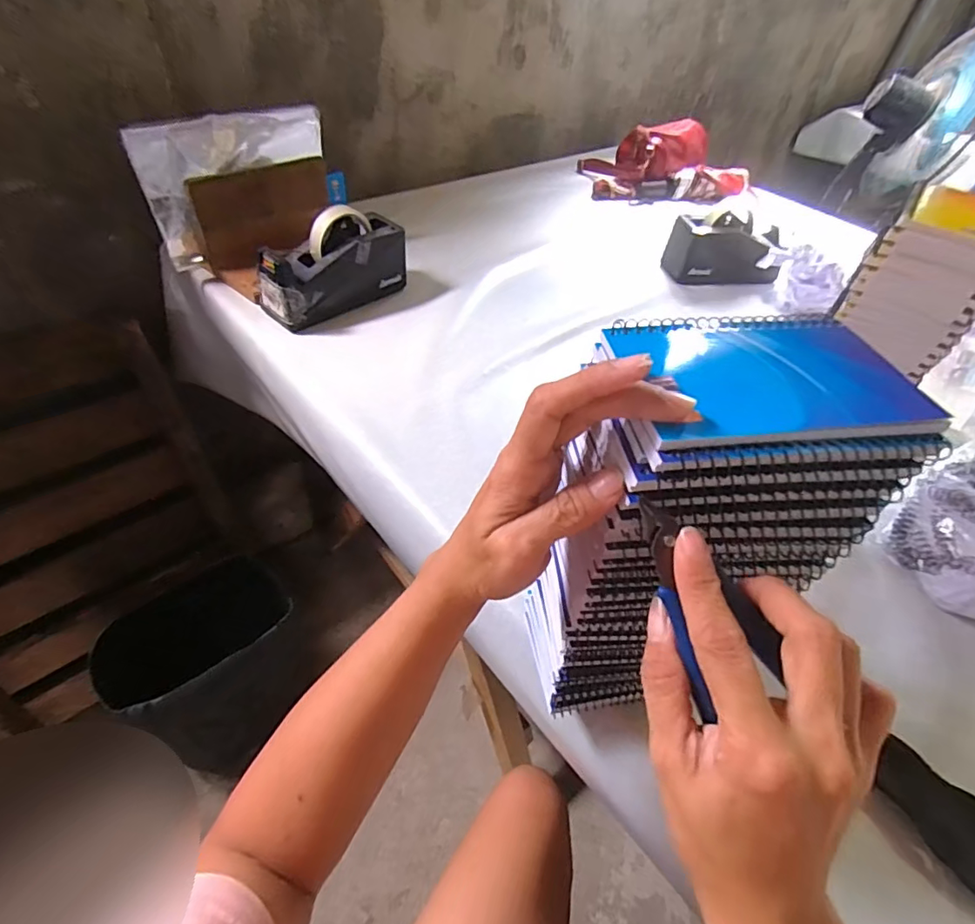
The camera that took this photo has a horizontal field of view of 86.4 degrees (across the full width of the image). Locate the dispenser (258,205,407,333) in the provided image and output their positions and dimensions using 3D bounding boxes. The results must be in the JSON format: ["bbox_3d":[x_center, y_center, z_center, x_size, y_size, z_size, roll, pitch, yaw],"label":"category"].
[{"bbox_3d":[-0.212,-0.277,0.716,0.070,0.112,0.207,37,53,25],"label":"dispenser"}]

